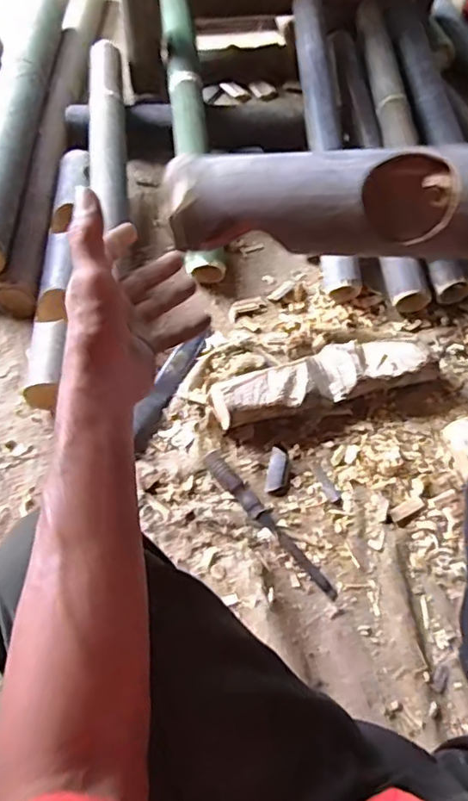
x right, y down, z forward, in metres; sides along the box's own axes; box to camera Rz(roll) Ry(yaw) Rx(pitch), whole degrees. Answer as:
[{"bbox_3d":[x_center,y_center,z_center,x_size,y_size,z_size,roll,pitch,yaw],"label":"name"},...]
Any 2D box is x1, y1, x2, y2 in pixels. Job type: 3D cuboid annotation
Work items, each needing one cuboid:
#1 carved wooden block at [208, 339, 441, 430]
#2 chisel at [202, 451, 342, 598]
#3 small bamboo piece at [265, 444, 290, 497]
[{"bbox_3d":[0.136,-0.032,0.852,0.336,0.058,0.087,-13,62,-9],"label":"carved wooden block"},{"bbox_3d":[0.045,0.161,0.762,0.028,0.021,0.246,-34,67,-19],"label":"chisel"},{"bbox_3d":[0.062,0.096,0.805,0.030,0.014,0.075,9,61,3],"label":"small bamboo piece"}]

